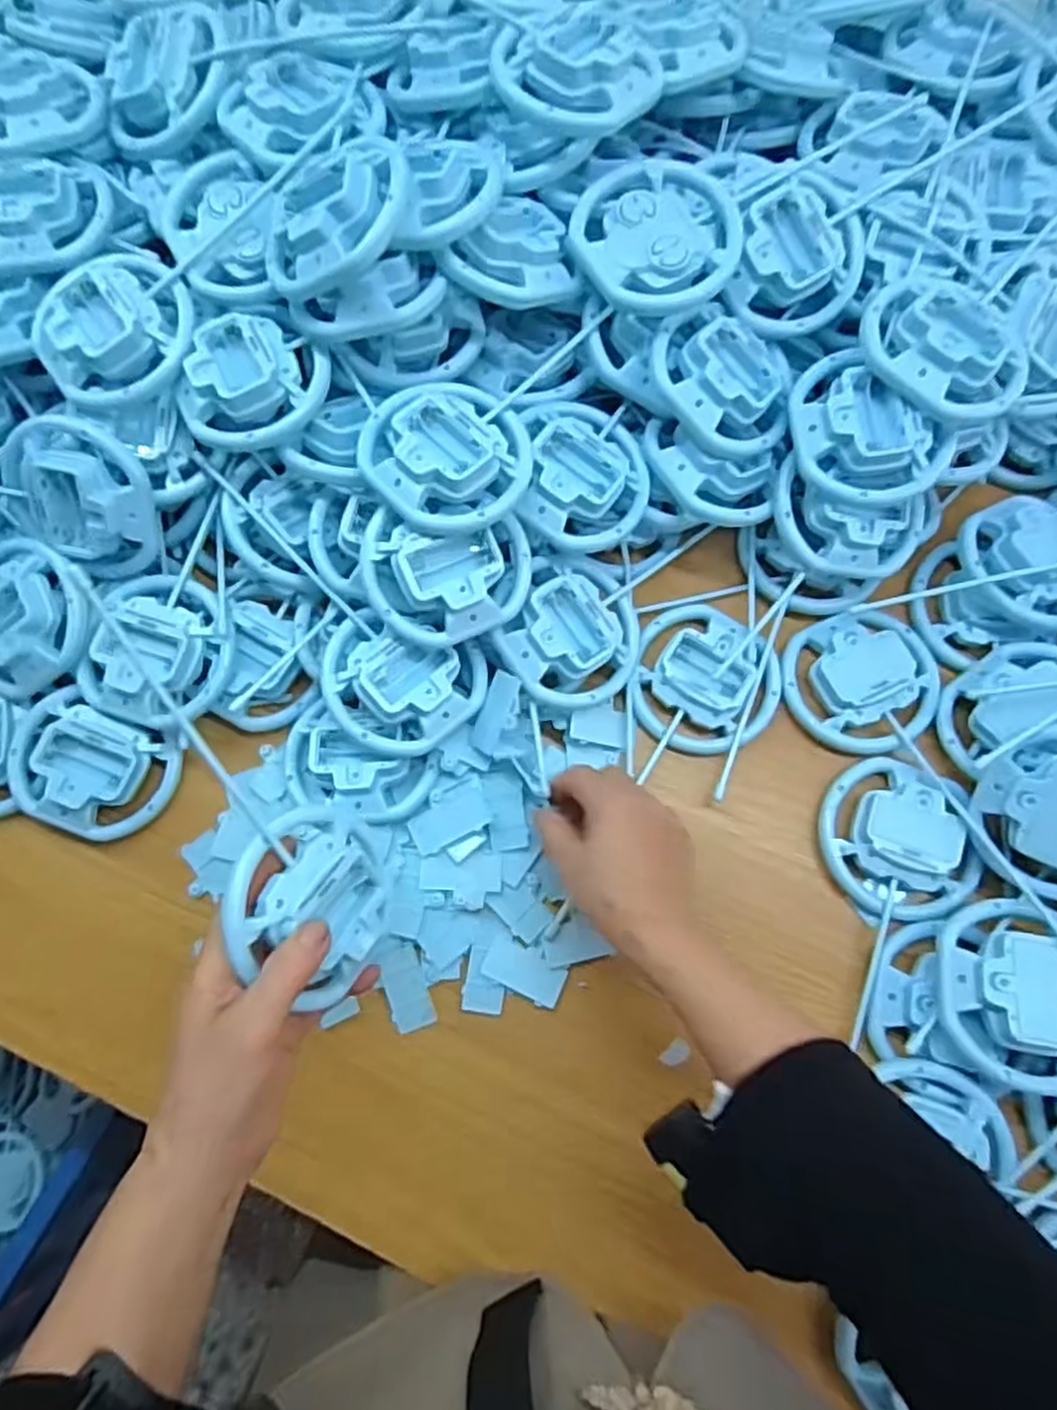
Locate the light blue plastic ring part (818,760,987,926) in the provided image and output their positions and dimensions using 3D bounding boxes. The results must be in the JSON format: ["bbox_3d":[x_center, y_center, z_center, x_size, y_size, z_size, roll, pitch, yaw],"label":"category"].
[{"bbox_3d":[0.240,0.086,0.505,0.090,0.035,0.103,-10,76,-3],"label":"light blue plastic ring part"}]

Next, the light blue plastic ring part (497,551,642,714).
[{"bbox_3d":[0.030,-0.048,0.511,0.091,0.031,0.102,27,75,-15],"label":"light blue plastic ring part"}]

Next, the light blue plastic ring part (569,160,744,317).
[{"bbox_3d":[0.079,-0.293,0.485,0.102,0.020,0.091,2,75,0],"label":"light blue plastic ring part"}]

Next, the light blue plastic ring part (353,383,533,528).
[{"bbox_3d":[-0.051,-0.153,0.474,0.102,0.038,0.100,-7,76,-2],"label":"light blue plastic ring part"}]

